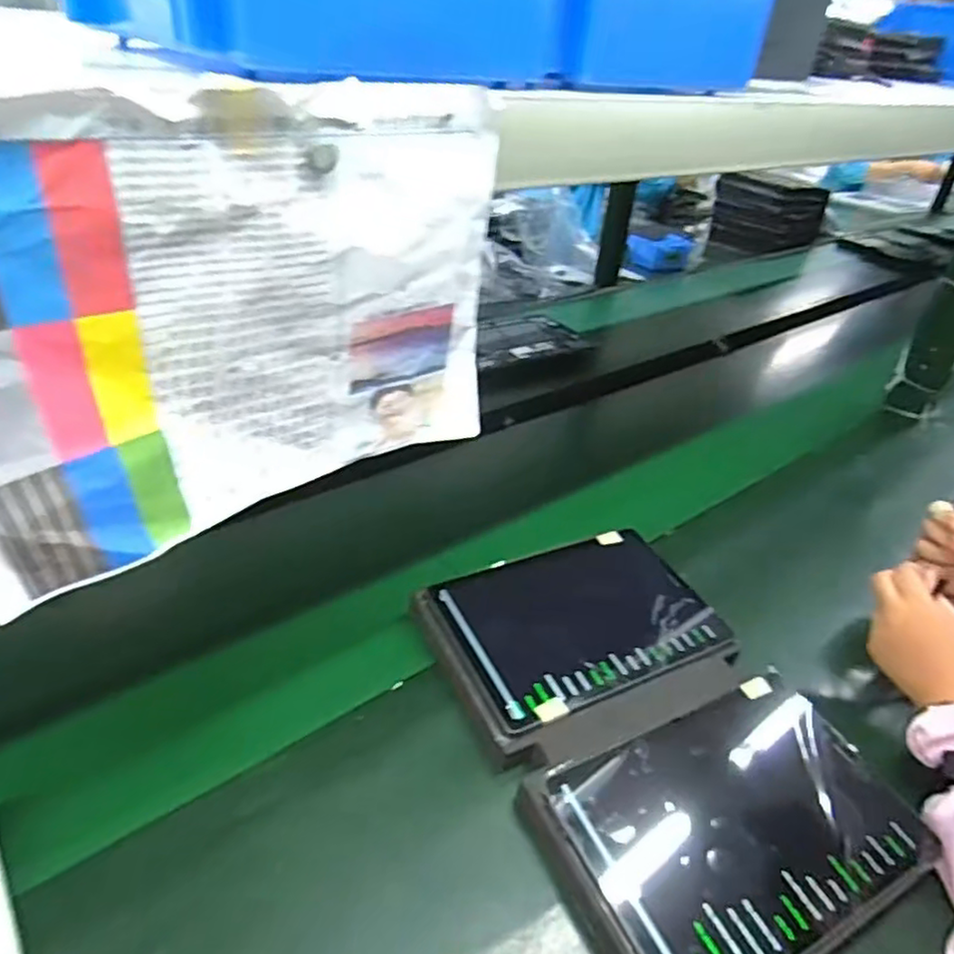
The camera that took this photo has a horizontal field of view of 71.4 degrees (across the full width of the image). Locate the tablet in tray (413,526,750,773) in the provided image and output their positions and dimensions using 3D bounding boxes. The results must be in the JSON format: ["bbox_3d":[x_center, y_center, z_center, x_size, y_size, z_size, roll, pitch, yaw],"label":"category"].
[{"bbox_3d":[0.110,0.159,0.659,0.263,0.050,0.219,-12,39,-25],"label":"tablet in tray"}]

